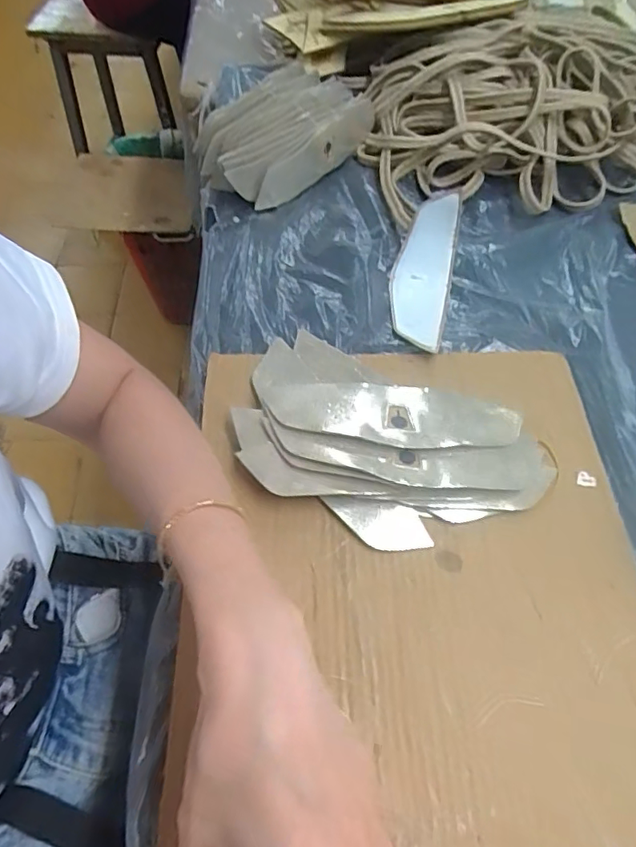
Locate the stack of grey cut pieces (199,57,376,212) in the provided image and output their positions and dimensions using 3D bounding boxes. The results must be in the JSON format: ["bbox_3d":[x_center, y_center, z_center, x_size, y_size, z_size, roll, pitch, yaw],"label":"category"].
[{"bbox_3d":[-0.039,-0.300,0.562,0.188,0.061,0.126,-37,65,-20],"label":"stack of grey cut pieces"}]

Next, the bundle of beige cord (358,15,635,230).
[{"bbox_3d":[0.237,-0.323,0.558,0.371,0.090,0.210,-10,59,-5],"label":"bundle of beige cord"}]

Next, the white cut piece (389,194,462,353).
[{"bbox_3d":[0.089,-0.131,0.463,0.051,0.036,0.152,11,59,8],"label":"white cut piece"}]

